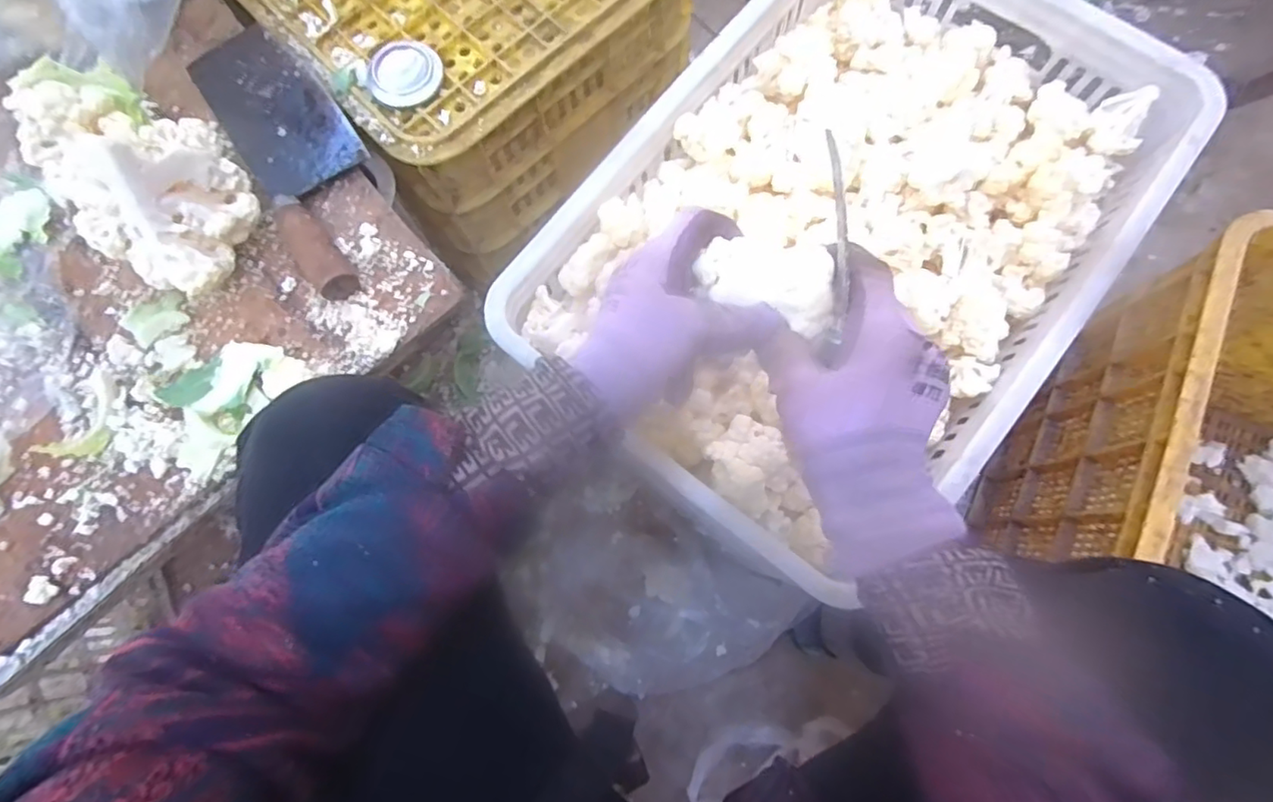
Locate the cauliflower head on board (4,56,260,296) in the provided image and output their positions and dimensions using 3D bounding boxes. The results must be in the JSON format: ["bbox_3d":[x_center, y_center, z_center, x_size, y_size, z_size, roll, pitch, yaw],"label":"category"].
[{"bbox_3d":[-0.358,-0.159,0.428,0.141,0.103,0.119,29,79,8],"label":"cauliflower head on board"}]

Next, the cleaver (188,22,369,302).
[{"bbox_3d":[-0.286,-0.215,0.488,0.092,0.030,0.288,-32,78,-6],"label":"cleaver"}]

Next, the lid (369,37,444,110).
[{"bbox_3d":[-0.201,-0.282,0.509,0.063,0.016,0.059,0,76,2],"label":"lid"}]

